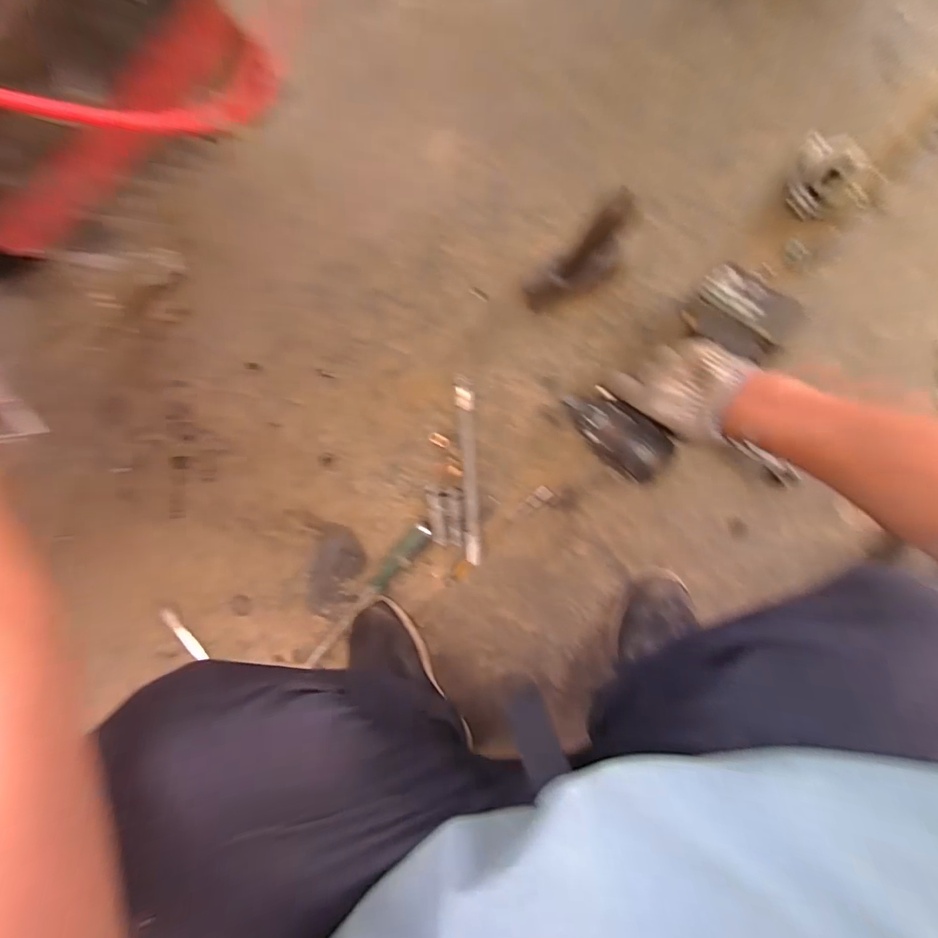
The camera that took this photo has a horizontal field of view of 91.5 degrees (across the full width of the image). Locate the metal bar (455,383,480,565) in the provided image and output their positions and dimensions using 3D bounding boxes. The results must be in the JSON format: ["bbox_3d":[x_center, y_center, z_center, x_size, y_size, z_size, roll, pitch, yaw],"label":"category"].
[{"bbox_3d":[0.001,0.009,0.596,0.023,0.012,0.232,-4,97,4],"label":"metal bar"}]

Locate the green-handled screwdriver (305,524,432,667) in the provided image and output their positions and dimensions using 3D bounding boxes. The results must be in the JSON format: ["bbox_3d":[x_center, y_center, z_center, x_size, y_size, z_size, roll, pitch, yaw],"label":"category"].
[{"bbox_3d":[-0.139,0.177,0.628,0.025,0.031,0.259,39,98,-5],"label":"green-handled screwdriver"}]

